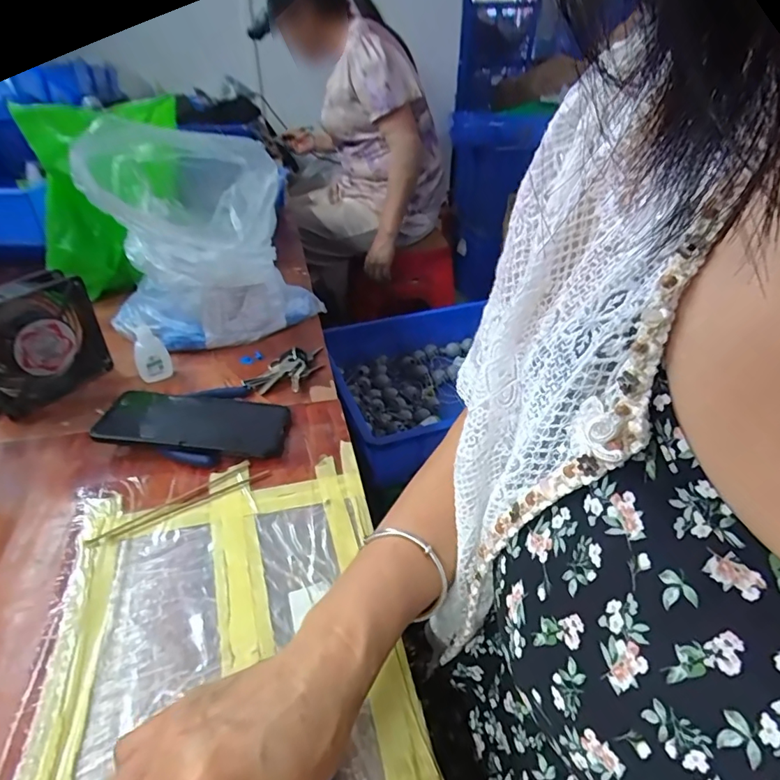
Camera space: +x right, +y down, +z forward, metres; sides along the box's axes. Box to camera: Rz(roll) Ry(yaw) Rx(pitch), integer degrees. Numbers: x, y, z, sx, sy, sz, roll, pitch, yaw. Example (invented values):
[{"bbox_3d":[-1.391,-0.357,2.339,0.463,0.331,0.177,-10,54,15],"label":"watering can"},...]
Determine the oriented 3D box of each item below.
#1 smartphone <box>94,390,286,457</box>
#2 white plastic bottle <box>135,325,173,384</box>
[{"bbox_3d":[-0.189,0.029,0.487,0.175,0.012,0.085,5,32,-4],"label":"smartphone"},{"bbox_3d":[-0.273,-0.040,0.564,0.035,0.058,0.025,-22,40,-25],"label":"white plastic bottle"}]

